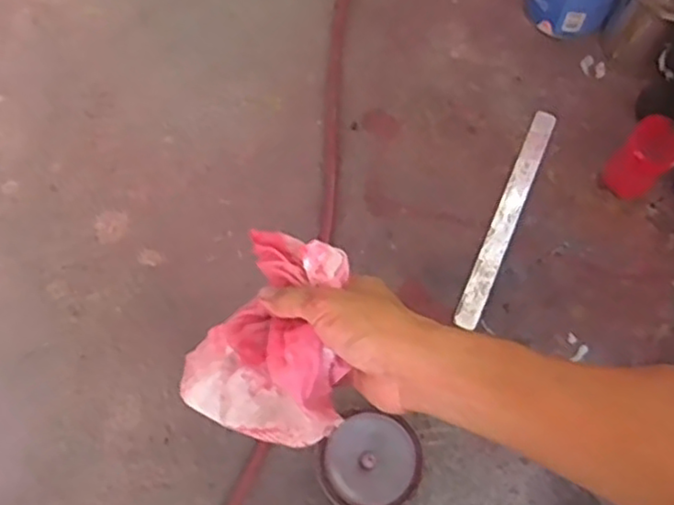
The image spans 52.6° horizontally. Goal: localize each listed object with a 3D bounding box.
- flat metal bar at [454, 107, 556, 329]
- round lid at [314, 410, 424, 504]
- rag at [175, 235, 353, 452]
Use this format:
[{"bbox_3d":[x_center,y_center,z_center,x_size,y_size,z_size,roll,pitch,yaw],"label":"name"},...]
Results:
[{"bbox_3d":[0.194,-0.043,0.779,0.029,0.008,0.277,20,73,16],"label":"flat metal bar"},{"bbox_3d":[0.034,0.211,0.683,0.101,0.028,0.093,0,71,1],"label":"round lid"},{"bbox_3d":[-0.042,0.063,0.500,0.126,0.081,0.143,29,74,11],"label":"rag"}]

